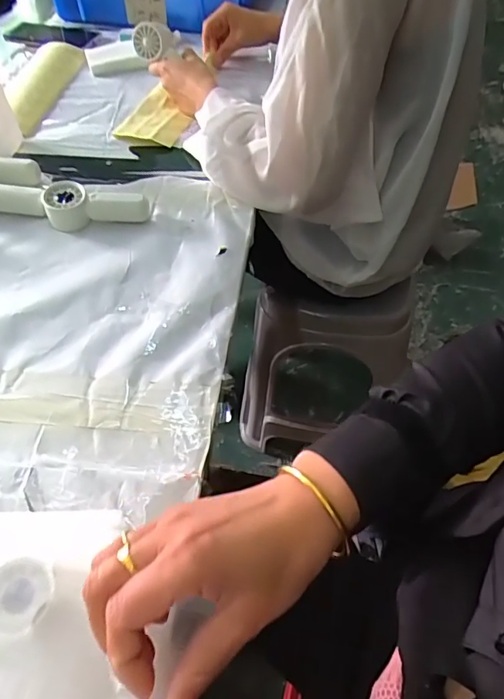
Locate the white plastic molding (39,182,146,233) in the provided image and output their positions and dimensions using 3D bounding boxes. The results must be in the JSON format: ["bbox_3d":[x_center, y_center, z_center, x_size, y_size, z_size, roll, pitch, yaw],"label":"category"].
[{"bbox_3d":[-0.173,-0.163,0.552,0.112,0.033,0.045,-6,52,-6],"label":"white plastic molding"}]

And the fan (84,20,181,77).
[{"bbox_3d":[-0.184,-0.449,0.743,0.061,0.048,0.195,-40,37,-28],"label":"fan"}]

